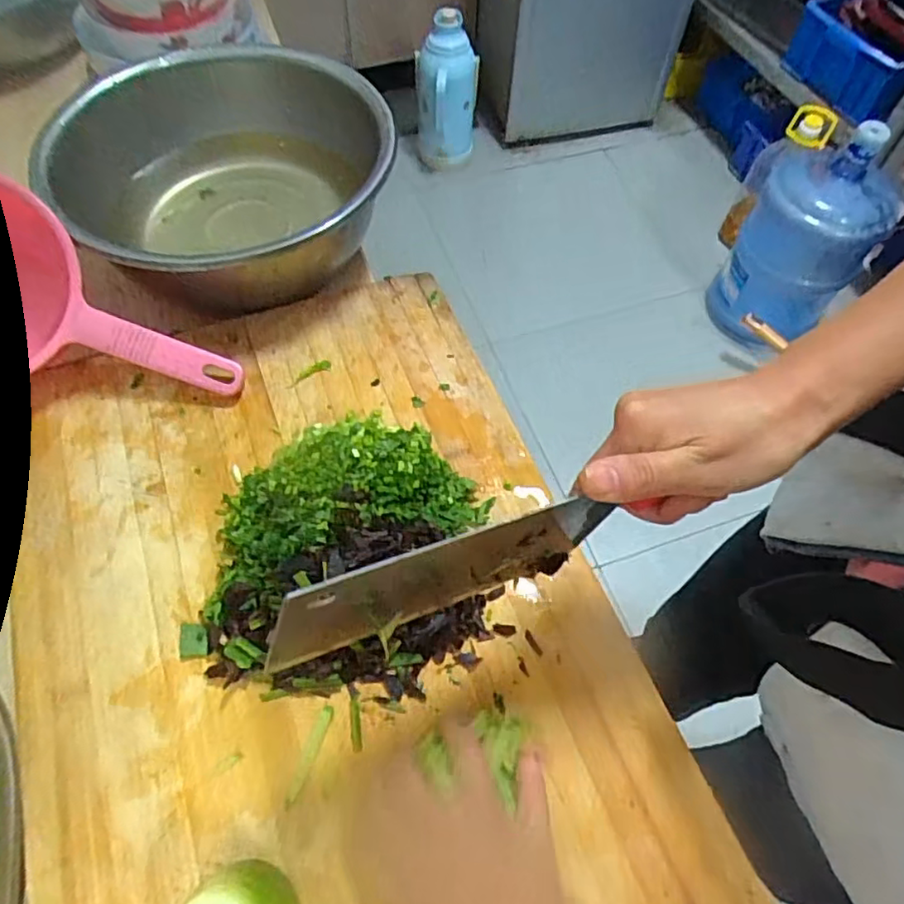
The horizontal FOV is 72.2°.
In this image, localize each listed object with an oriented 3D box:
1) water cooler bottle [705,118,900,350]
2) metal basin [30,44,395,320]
[{"bbox_3d":[0.751,-0.454,1.329,0.245,0.418,0.242,32,64,15],"label":"water cooler bottle"},{"bbox_3d":[-0.180,-0.242,0.543,0.275,0.088,0.267,1,61,-2],"label":"metal basin"}]

